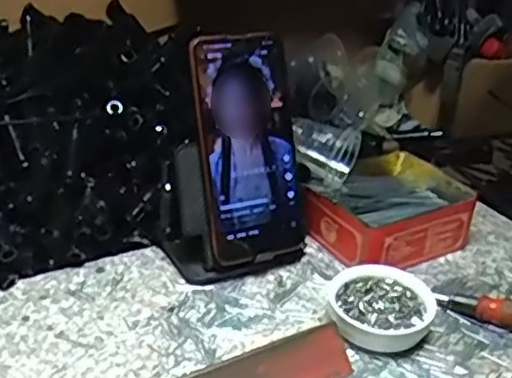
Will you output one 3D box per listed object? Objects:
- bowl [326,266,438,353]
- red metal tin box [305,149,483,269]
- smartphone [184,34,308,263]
[{"bbox_3d":[0.086,0.085,0.479,0.071,0.028,0.064,8,29,8],"label":"bowl"},{"bbox_3d":[0.109,0.017,0.584,0.132,0.046,0.113,-16,34,-31],"label":"red metal tin box"},{"bbox_3d":[-0.006,-0.032,0.514,0.079,0.164,0.009,-10,6,-23],"label":"smartphone"}]

